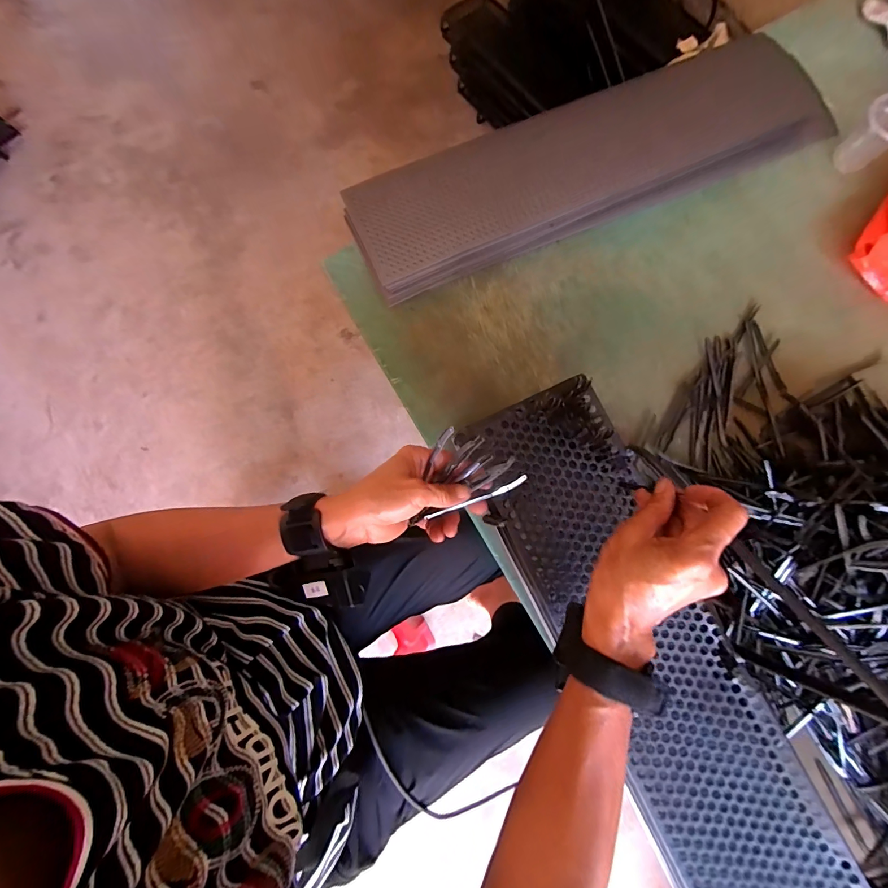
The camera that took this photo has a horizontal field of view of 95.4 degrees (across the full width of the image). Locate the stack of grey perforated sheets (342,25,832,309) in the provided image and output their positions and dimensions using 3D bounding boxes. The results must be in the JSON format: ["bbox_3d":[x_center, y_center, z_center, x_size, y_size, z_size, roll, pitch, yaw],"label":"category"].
[{"bbox_3d":[0.190,-0.367,0.534,0.635,0.049,0.158,-24,80,-4],"label":"stack of grey perforated sheets"}]

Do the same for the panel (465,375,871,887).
[{"bbox_3d":[0.200,0.218,0.358,0.148,0.034,0.578,-25,82,-4],"label":"panel"}]

